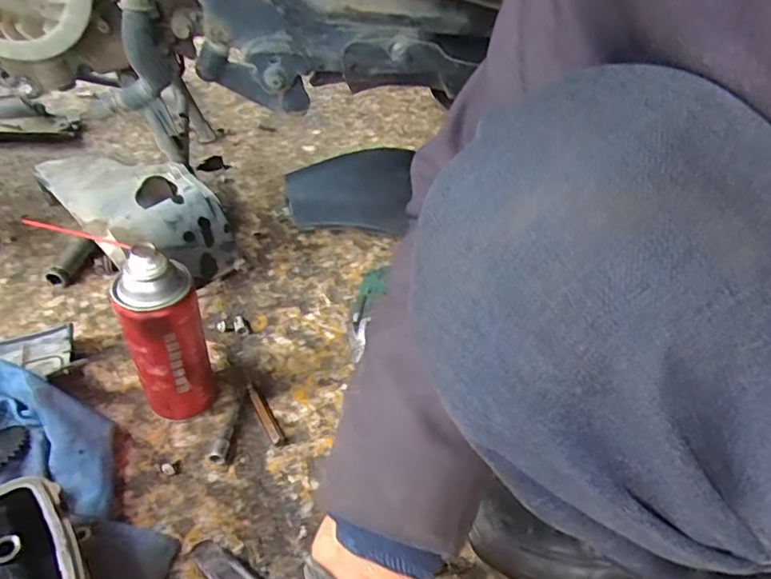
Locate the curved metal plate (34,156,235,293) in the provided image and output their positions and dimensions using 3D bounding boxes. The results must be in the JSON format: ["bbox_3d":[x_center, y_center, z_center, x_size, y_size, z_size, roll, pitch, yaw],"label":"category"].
[{"bbox_3d":[-0.285,-0.092,0.642,0.122,0.100,0.230,-31,55,-34],"label":"curved metal plate"}]

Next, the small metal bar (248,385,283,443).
[{"bbox_3d":[-0.111,0.113,0.516,0.012,0.011,0.070,-18,49,-25],"label":"small metal bar"}]

